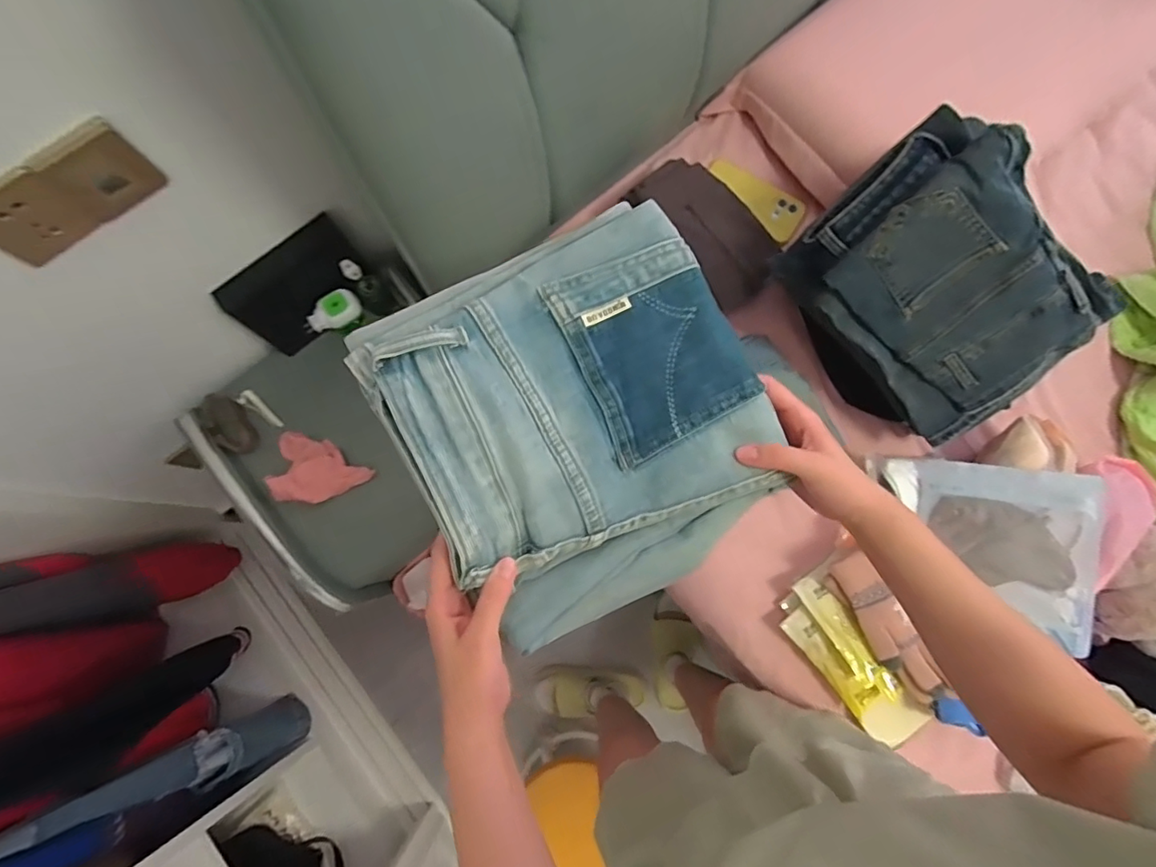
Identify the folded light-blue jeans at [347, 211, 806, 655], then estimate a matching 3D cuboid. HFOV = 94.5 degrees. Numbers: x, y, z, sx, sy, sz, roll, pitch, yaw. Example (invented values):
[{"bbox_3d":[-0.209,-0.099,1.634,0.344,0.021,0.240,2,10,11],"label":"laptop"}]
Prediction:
[{"bbox_3d":[0.009,-0.004,0.374,0.241,0.060,0.262,-27,94,-15],"label":"folded light-blue jeans"}]

